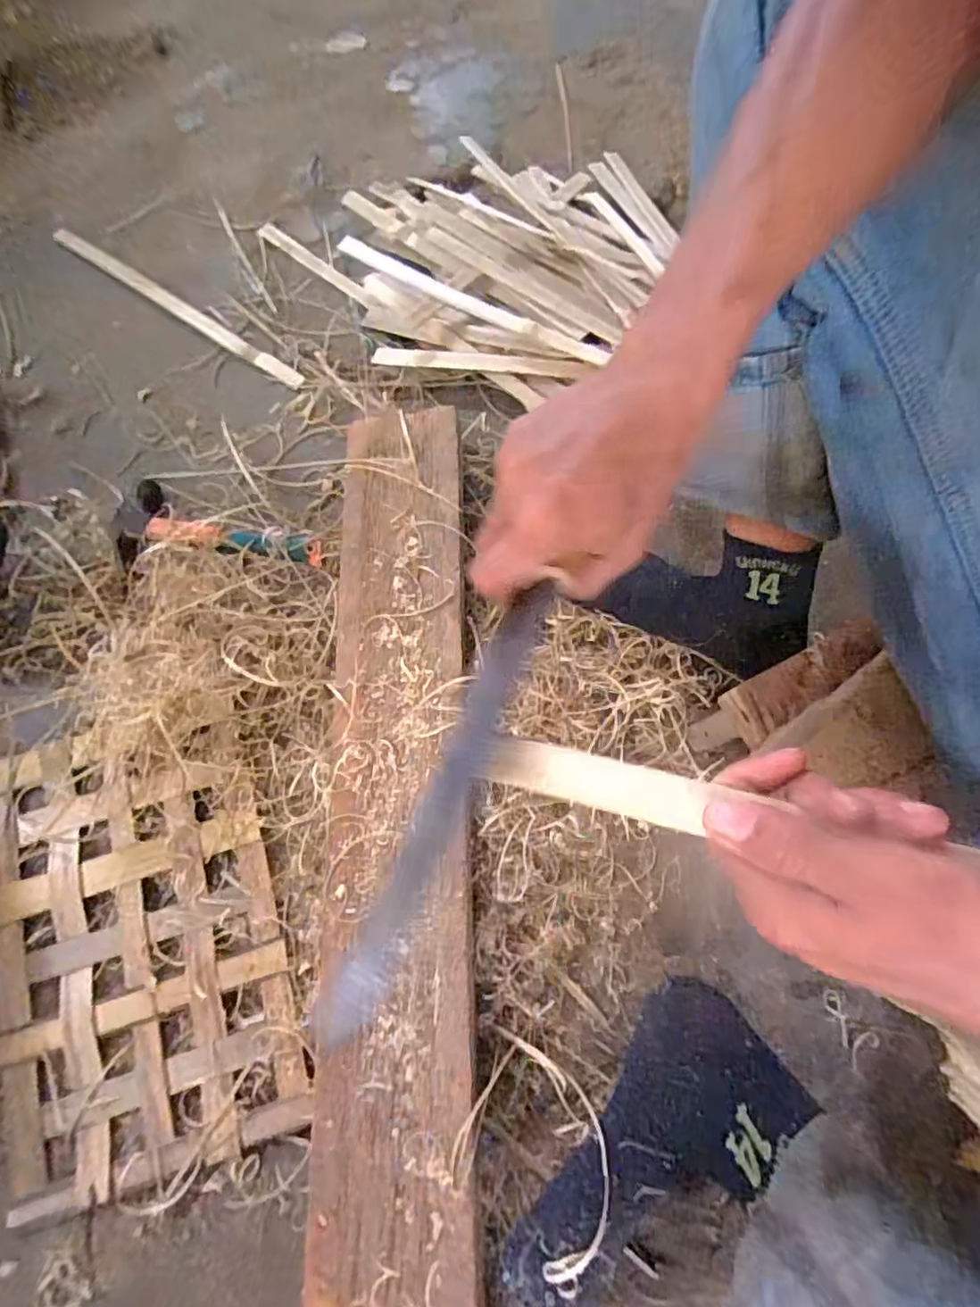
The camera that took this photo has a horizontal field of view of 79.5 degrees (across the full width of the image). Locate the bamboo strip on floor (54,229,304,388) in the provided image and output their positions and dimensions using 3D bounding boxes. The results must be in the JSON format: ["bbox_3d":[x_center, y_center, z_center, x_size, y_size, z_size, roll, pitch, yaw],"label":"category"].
[{"bbox_3d":[-0.386,-0.423,0.713,0.403,0.007,0.024,33,75,11],"label":"bamboo strip on floor"}]

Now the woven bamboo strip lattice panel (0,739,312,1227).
[{"bbox_3d":[-0.290,0.227,0.482,0.220,0.015,0.341,-18,72,-6],"label":"woven bamboo strip lattice panel"}]

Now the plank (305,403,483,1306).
[{"bbox_3d":[-0.072,0.152,0.484,0.119,0.049,0.834,-3,71,-1],"label":"plank"}]

